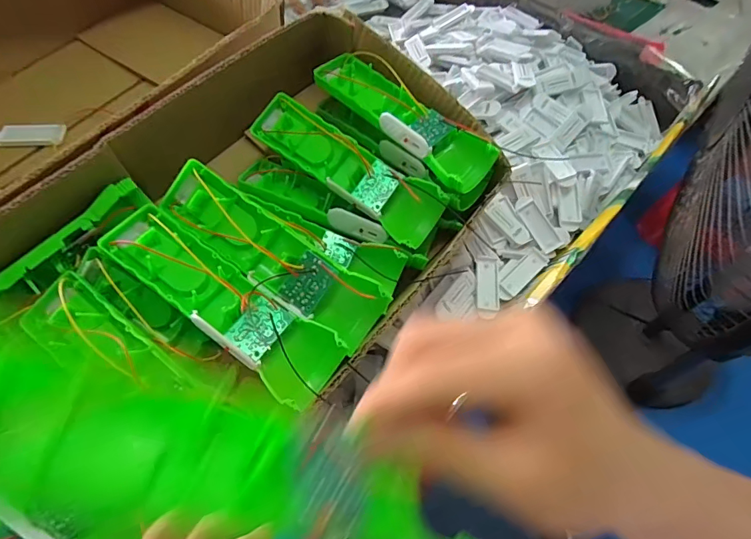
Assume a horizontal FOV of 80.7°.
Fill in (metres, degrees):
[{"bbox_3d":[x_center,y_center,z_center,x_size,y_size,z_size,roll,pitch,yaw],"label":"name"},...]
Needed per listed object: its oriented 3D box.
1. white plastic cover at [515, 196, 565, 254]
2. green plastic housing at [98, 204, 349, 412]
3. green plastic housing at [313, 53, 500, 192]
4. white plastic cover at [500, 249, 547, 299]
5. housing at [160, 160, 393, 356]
[{"bbox_3d":[0.155,-0.044,0.421,0.021,0.010,0.058,-25,75,-16],"label":"white plastic cover"},{"bbox_3d":[-0.094,0.019,0.278,0.160,0.029,0.051,37,63,4],"label":"green plastic housing"},{"bbox_3d":[0.019,-0.120,0.358,0.159,0.042,0.048,39,64,21],"label":"green plastic housing"},{"bbox_3d":[0.136,0.004,0.407,0.051,0.010,0.019,-37,66,-22],"label":"white plastic cover"},{"bbox_3d":[-0.065,-0.011,0.292,0.161,0.034,0.049,36,62,0],"label":"housing"}]

